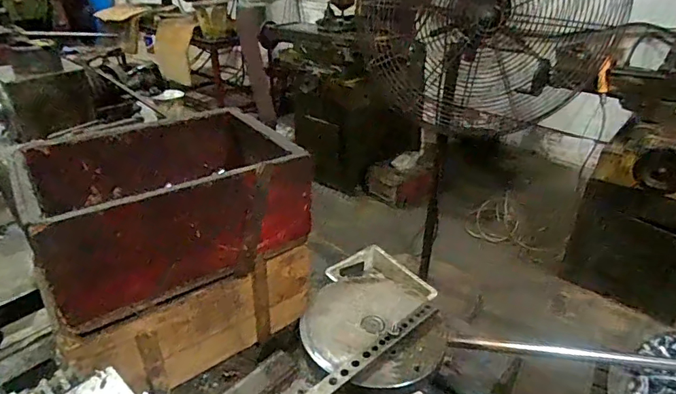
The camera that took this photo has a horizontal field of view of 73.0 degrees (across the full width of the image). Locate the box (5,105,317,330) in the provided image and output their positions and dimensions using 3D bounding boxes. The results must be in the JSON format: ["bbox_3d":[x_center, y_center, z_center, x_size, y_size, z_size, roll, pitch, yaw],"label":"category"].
[{"bbox_3d":[-0.247,0.003,0.670,0.342,0.157,0.229,-21,36,-32],"label":"box"}]

